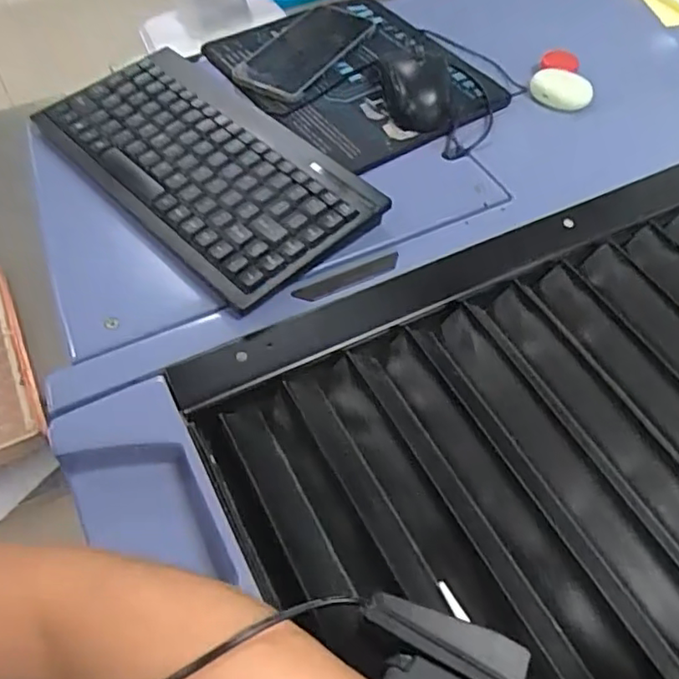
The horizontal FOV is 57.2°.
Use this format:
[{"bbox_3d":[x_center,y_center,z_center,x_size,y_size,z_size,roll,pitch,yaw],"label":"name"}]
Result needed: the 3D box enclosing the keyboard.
[{"bbox_3d":[-0.106,-0.149,0.507,0.161,0.021,0.280,-37,63,-24],"label":"keyboard"}]

